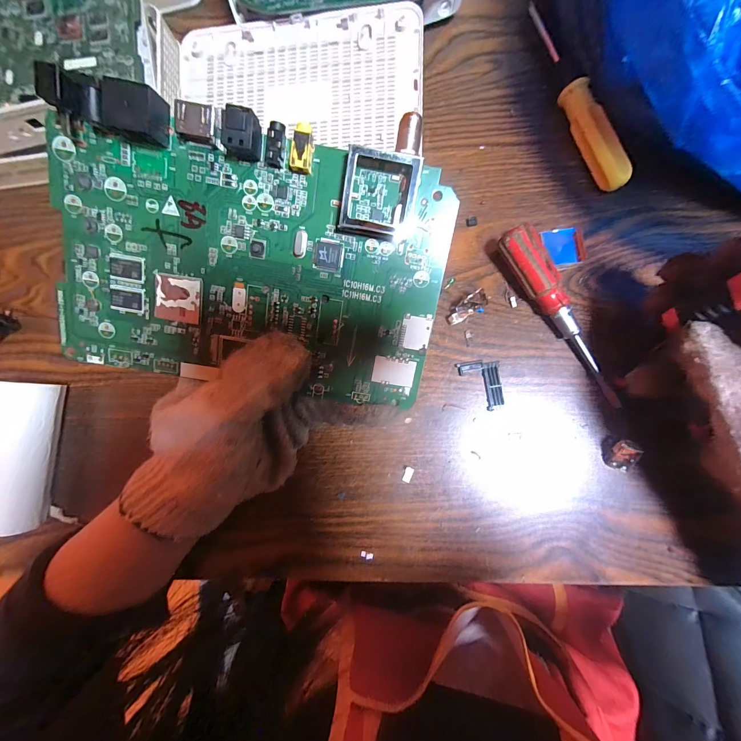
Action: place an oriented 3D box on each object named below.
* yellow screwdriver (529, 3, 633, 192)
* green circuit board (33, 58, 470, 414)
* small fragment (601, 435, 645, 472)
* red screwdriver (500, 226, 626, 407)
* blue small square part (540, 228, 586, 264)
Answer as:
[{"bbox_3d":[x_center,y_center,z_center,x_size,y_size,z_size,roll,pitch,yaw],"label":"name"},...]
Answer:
[{"bbox_3d":[0.151,-0.200,0.237,0.017,0.025,0.145,-21,83,2],"label":"yellow screwdriver"},{"bbox_3d":[-0.047,-0.043,0.135,0.156,0.011,0.105,9,105,-5],"label":"green circuit board"},{"bbox_3d":[0.169,0.057,0.219,0.016,0.020,0.020,9,85,5],"label":"small fragment"},{"bbox_3d":[0.133,-0.037,0.229,0.023,0.020,0.139,-29,83,1],"label":"red screwdriver"},{"bbox_3d":[0.142,-0.092,0.239,0.030,0.004,0.025,-7,84,3],"label":"blue small square part"}]

